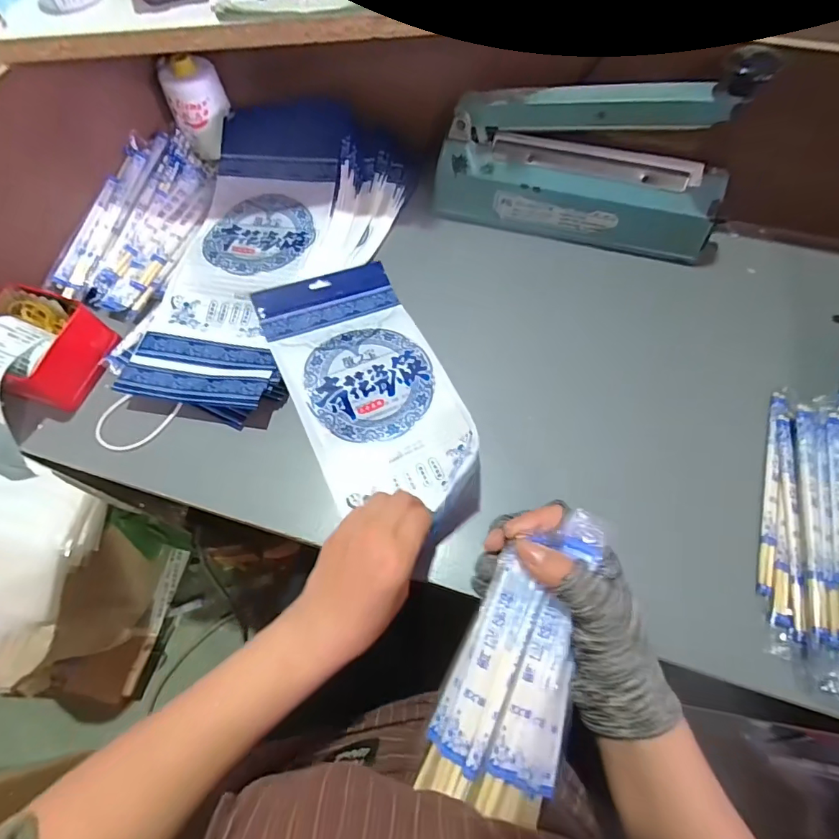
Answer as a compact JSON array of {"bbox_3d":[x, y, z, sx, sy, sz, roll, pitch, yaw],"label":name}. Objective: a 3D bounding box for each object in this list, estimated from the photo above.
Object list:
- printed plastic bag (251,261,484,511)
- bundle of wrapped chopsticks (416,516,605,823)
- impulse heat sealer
[{"bbox_3d":[-0.052,-0.040,0.471,0.145,0.029,0.267,-24,66,-10],"label":"printed plastic bag"},{"bbox_3d":[0.065,0.148,0.294,0.077,0.022,0.185,18,88,10],"label":"bundle of wrapped chopsticks"},{"bbox_3d":[0.171,-0.272,0.492,0.301,0.163,0.064,16,66,9],"label":"impulse heat sealer"}]

